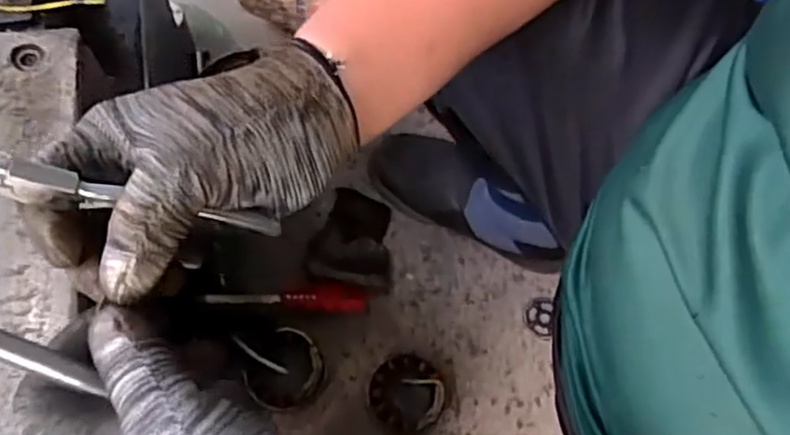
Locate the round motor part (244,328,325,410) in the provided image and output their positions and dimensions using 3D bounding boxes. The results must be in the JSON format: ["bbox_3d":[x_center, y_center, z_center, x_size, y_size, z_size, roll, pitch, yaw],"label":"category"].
[{"bbox_3d":[-0.119,0.167,0.782,0.082,0.041,0.079,1,66,-3],"label":"round motor part"}]

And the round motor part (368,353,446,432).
[{"bbox_3d":[0.013,0.193,0.784,0.081,0.038,0.081,1,66,-3],"label":"round motor part"}]

